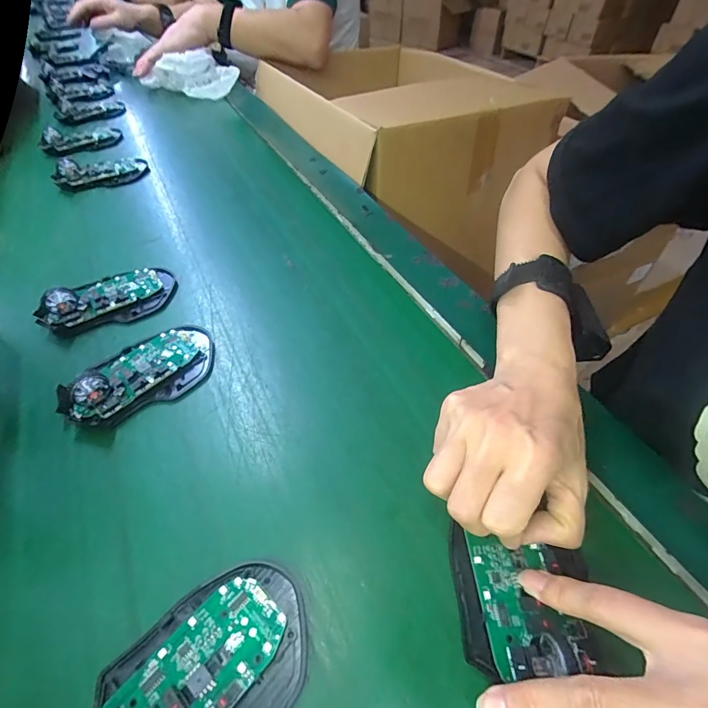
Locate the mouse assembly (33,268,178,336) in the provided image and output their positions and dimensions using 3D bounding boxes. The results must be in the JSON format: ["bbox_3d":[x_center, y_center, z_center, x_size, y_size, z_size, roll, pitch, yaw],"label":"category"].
[{"bbox_3d":[-0.233,-0.056,0.372,0.116,0.029,0.064,-15,45,-20],"label":"mouse assembly"}]

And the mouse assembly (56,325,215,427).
[{"bbox_3d":[-0.174,0.010,0.316,0.115,0.027,0.072,-20,47,-25],"label":"mouse assembly"}]

